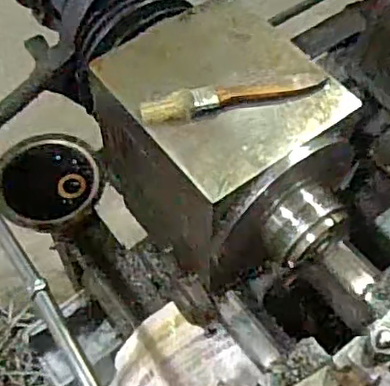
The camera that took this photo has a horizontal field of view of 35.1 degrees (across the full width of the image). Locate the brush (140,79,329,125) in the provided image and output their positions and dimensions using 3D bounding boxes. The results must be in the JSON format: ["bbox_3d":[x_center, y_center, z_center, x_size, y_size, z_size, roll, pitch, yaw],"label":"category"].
[{"bbox_3d":[0.031,-0.081,0.492,0.150,0.015,0.028,-12,60,-7],"label":"brush"}]

